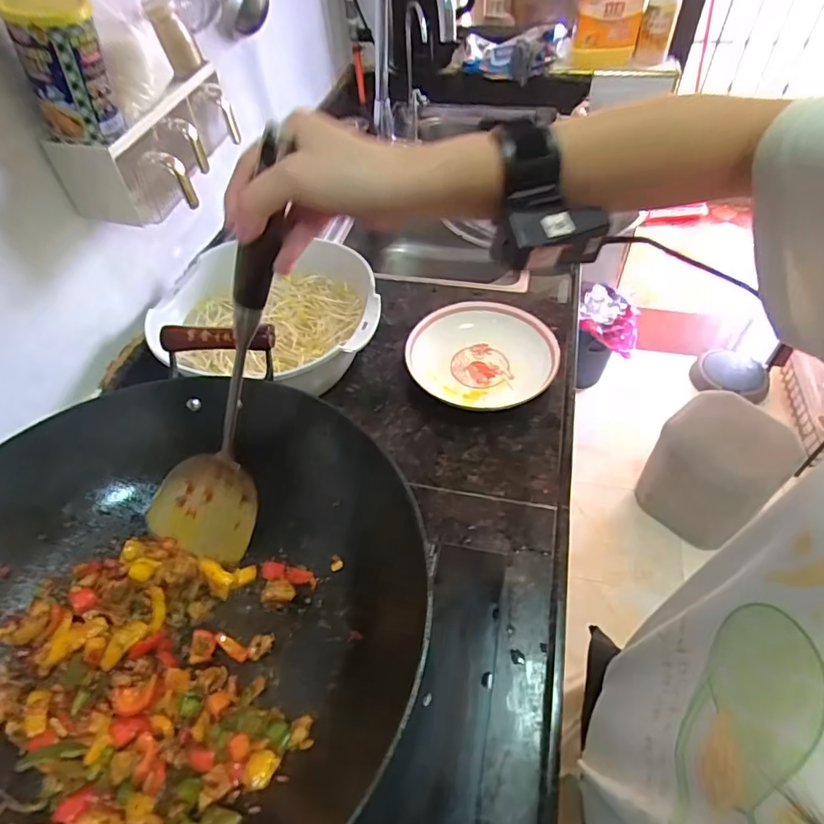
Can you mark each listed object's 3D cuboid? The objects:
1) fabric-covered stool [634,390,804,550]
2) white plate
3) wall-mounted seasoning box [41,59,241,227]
[{"bbox_3d":[0.777,0.147,1.355,0.289,0.251,0.264,-30,54,-20],"label":"fabric-covered stool"},{"bbox_3d":[0.104,-0.085,0.748,0.193,0.038,0.181,-2,50,2],"label":"white plate"},{"bbox_3d":[-0.317,-0.336,0.661,0.131,0.089,0.223,3,50,6],"label":"wall-mounted seasoning box"}]

